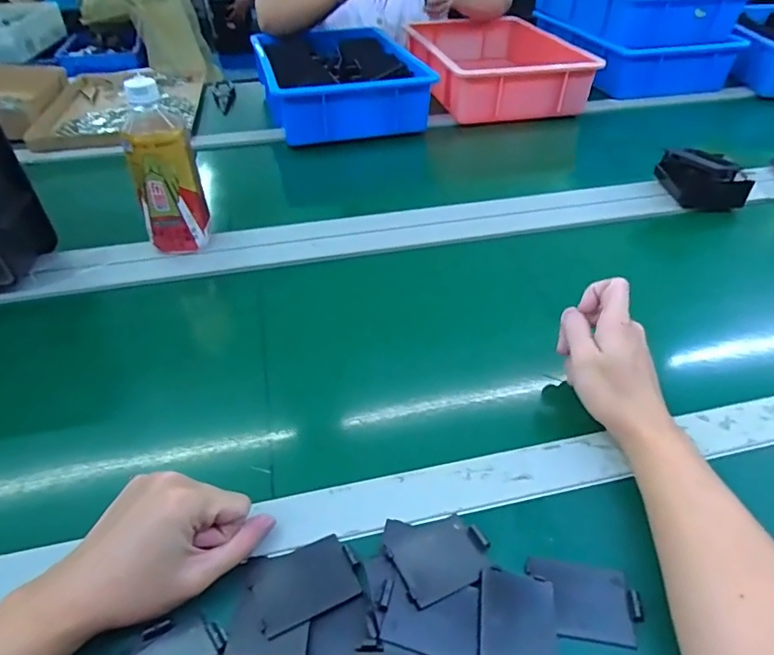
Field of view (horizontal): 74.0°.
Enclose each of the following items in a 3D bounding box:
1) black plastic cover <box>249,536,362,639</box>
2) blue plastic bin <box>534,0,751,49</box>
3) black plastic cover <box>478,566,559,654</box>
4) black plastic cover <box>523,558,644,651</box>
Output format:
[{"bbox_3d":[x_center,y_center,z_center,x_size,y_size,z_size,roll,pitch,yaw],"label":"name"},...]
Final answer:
[{"bbox_3d":[-0.051,0.158,0.321,0.063,0.004,0.045,-20,38,-19],"label":"black plastic cover"},{"bbox_3d":[0.520,-0.701,1.112,0.239,0.115,0.399,-11,43,-12],"label":"blue plastic bin"},{"bbox_3d":[0.077,0.175,0.299,0.045,0.006,0.063,7,42,7],"label":"black plastic cover"},{"bbox_3d":[0.122,0.168,0.317,0.066,0.004,0.045,6,42,7],"label":"black plastic cover"}]

